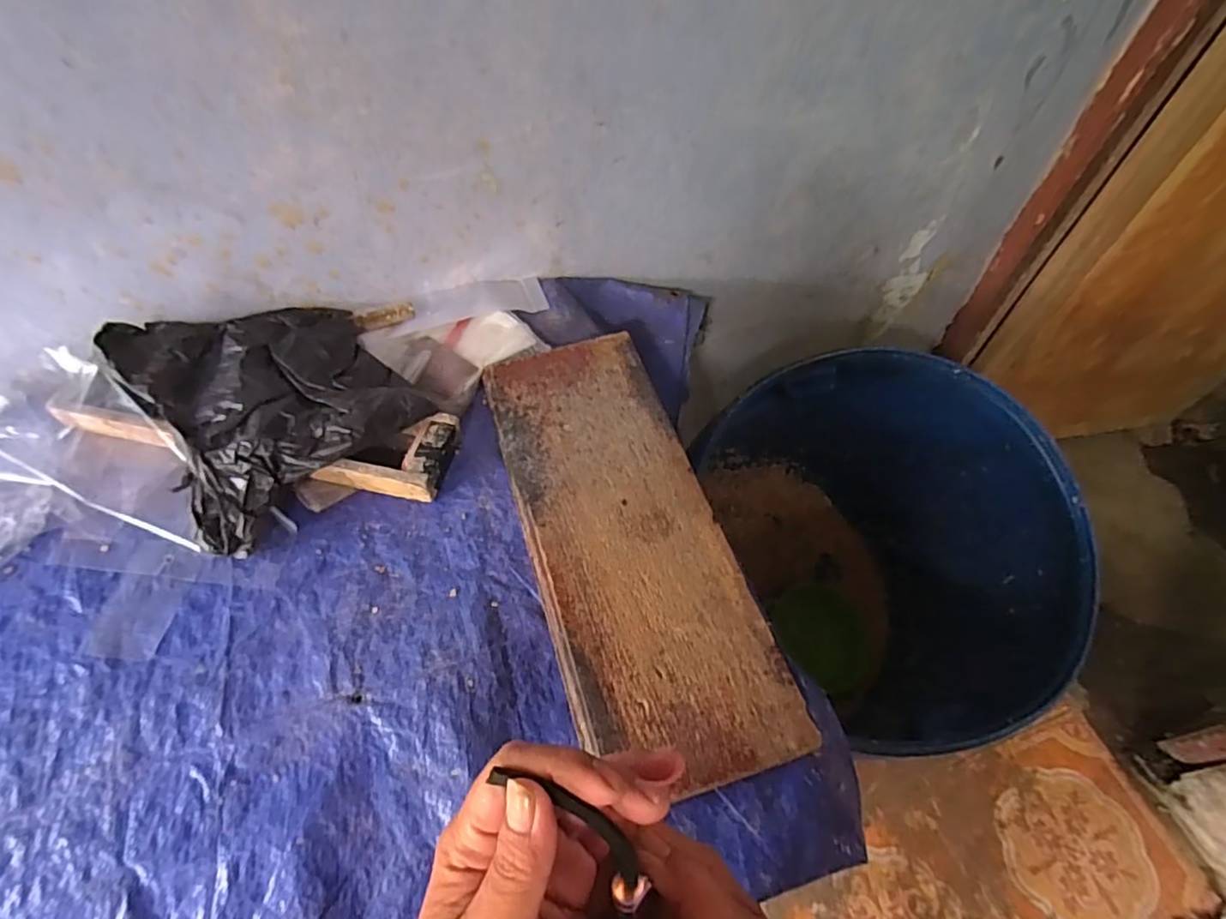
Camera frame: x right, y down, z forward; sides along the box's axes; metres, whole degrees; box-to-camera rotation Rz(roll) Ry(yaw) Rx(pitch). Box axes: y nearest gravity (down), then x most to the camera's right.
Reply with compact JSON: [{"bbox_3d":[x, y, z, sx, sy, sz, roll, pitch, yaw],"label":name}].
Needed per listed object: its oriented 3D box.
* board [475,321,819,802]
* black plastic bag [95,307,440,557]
[{"bbox_3d":[0.007,0.065,0.610,0.177,0.034,0.476,-13,56,-12],"label":"board"},{"bbox_3d":[-0.368,-0.080,0.671,0.241,0.067,0.303,-33,62,-24],"label":"black plastic bag"}]

